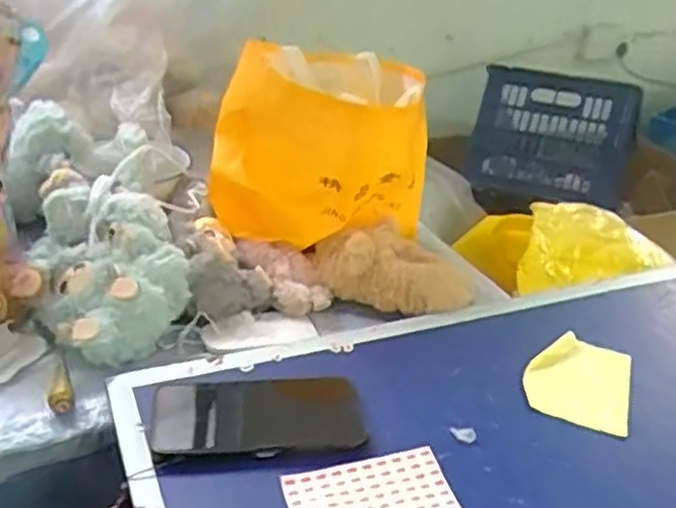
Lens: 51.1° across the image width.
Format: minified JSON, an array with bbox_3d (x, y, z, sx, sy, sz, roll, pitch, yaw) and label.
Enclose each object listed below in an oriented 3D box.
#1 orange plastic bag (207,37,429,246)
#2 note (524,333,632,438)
[{"bbox_3d":[-0.013,-0.136,0.820,0.234,0.192,0.283,8,30,3],"label":"orange plastic bag"},{"bbox_3d":[0.225,0.115,0.657,0.091,0.012,0.120,16,32,16],"label":"note"}]

